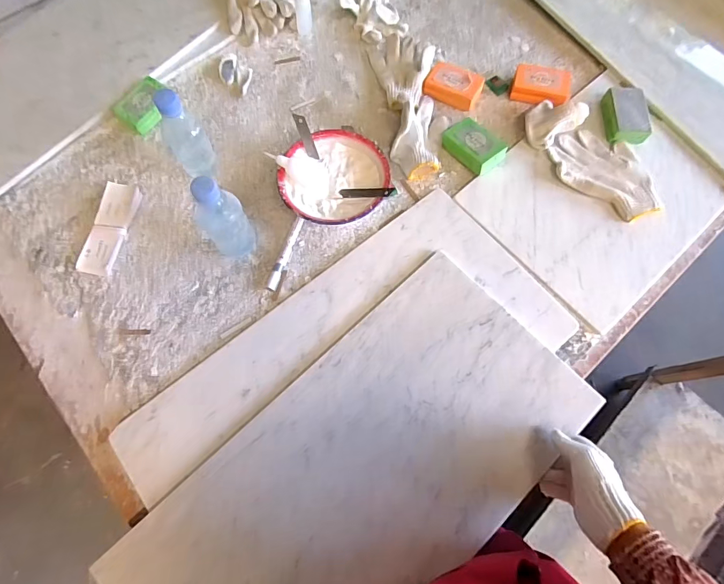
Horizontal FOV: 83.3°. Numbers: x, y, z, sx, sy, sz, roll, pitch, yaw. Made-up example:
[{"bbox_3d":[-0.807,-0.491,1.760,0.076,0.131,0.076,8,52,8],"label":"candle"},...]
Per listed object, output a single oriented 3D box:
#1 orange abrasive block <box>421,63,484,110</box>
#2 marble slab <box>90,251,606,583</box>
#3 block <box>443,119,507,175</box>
[{"bbox_3d":[0.163,-0.366,0.724,0.094,0.029,0.058,26,72,10],"label":"orange abrasive block"},{"bbox_3d":[0.001,0.238,0.518,0.594,0.013,0.297,-41,74,-13],"label":"marble slab"},{"bbox_3d":[0.185,-0.245,0.677,0.064,0.027,0.099,-37,73,-12],"label":"block"}]

